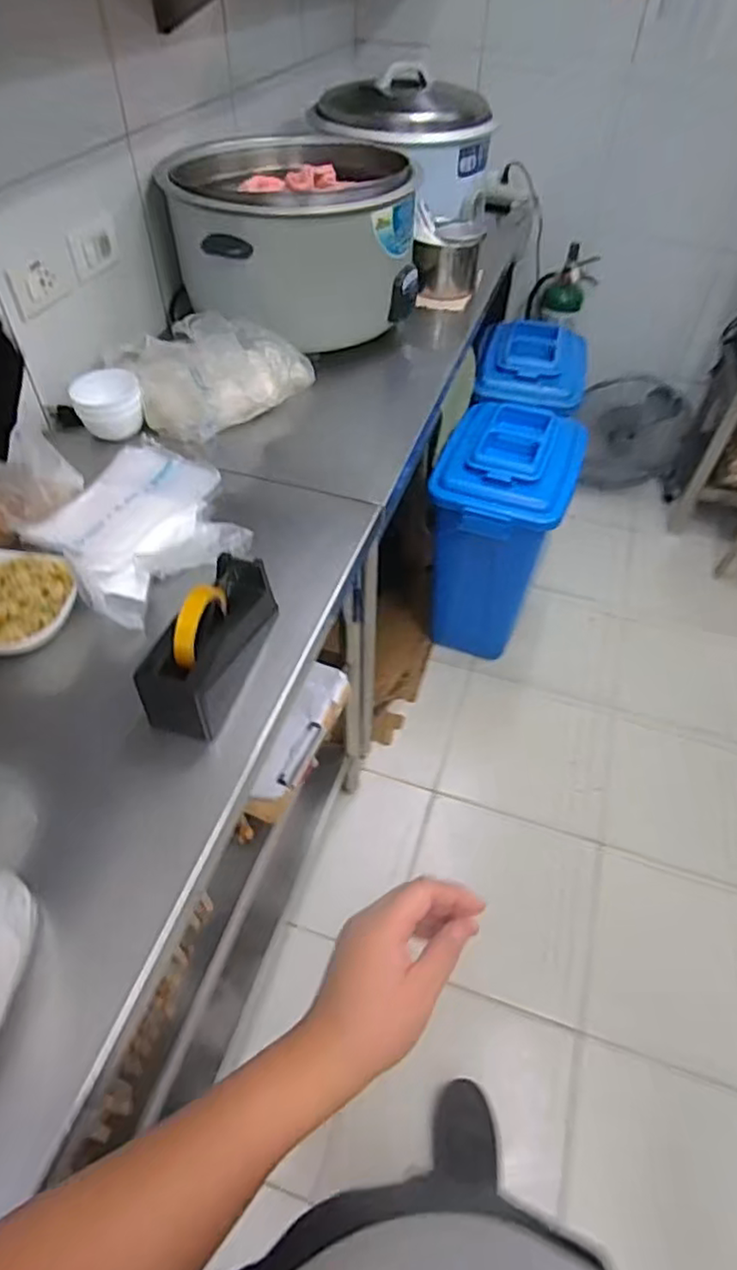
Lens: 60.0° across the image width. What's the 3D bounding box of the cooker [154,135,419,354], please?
[{"bbox_3d":[-0.149,-0.750,1.219,0.420,0.248,0.364,-18,52,-16],"label":"cooker"}]

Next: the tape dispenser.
[{"bbox_3d":[-0.179,0.005,0.720,0.083,0.102,0.211,14,50,11],"label":"tape dispenser"}]

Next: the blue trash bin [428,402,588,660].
[{"bbox_3d":[0.342,-0.247,1.755,0.305,0.607,0.434,17,51,13],"label":"blue trash bin"}]

